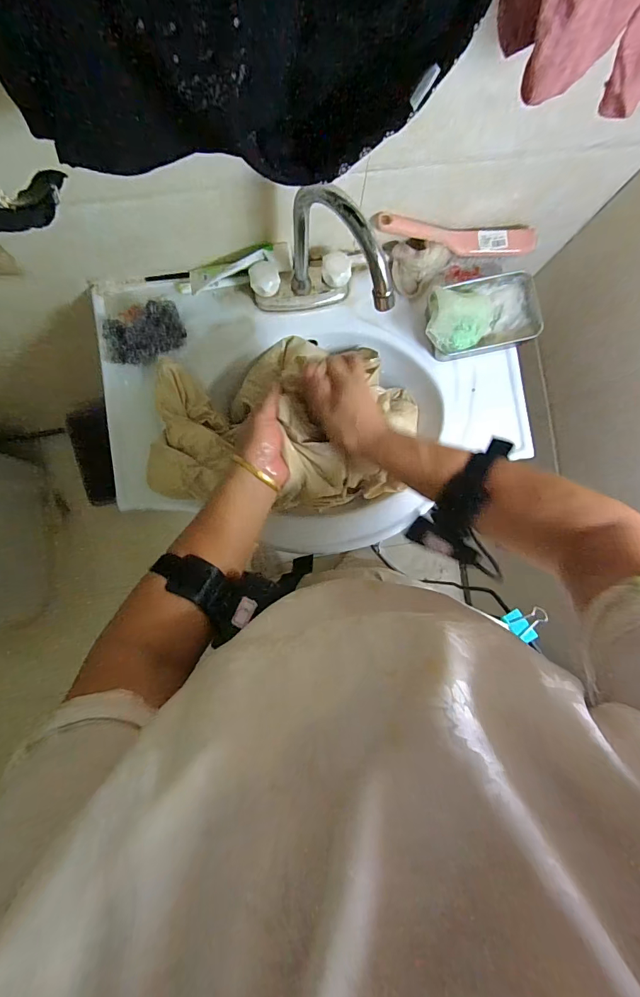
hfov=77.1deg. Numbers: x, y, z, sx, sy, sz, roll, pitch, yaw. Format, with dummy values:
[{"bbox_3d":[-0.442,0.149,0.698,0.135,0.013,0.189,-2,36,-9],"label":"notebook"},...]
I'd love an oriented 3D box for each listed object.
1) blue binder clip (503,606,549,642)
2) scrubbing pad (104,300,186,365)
[{"bbox_3d":[0.218,0.128,0.422,0.040,0.014,0.034,-38,90,-2],"label":"blue binder clip"},{"bbox_3d":[-0.247,-0.228,0.559,0.110,0.033,0.065,-23,89,-2],"label":"scrubbing pad"}]

